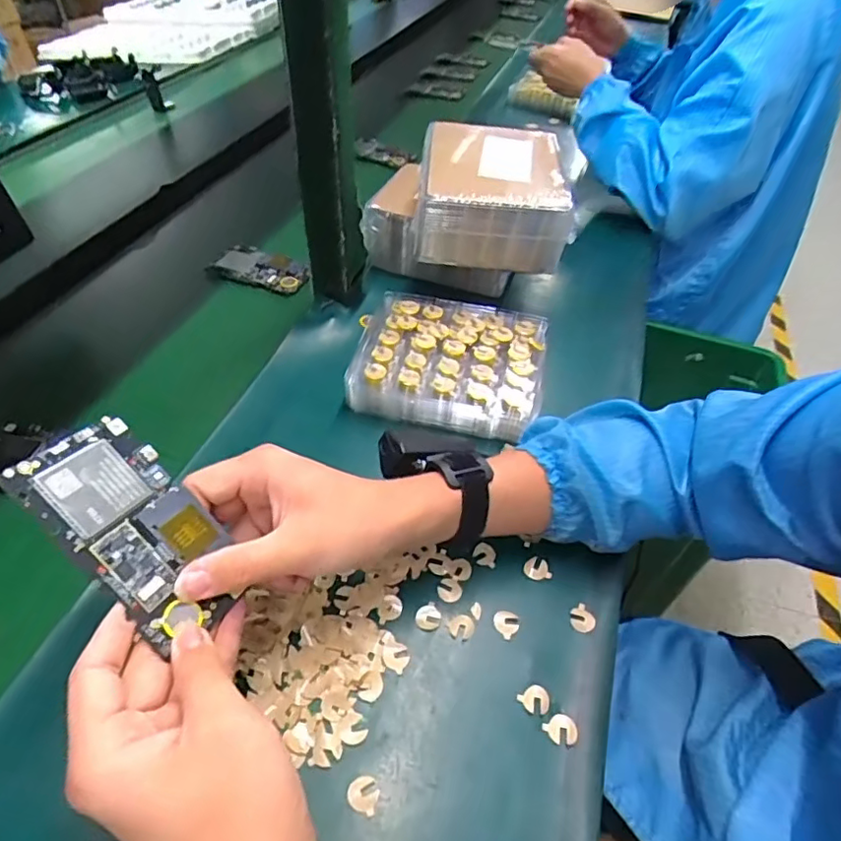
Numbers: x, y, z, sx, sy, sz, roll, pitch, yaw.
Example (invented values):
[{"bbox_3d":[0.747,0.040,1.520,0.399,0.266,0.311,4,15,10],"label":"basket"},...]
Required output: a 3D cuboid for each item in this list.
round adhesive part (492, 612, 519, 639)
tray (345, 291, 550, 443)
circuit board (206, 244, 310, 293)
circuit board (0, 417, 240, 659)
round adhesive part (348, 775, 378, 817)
[{"bbox_3d":[0.060,0.140,0.396,0.017,0.004,0.018,0,48,0],"label":"round adhesive part"},{"bbox_3d":[0.029,-0.057,0.552,0.177,0.041,0.149,8,48,8],"label":"tray"},{"bbox_3d":[-0.197,-0.187,0.698,0.125,0.011,0.060,22,63,19],"label":"circuit board"},{"bbox_3d":[-0.150,0.057,0.303,0.122,0.004,0.063,50,45,-6],"label":"circuit board"},{"bbox_3d":[-0.032,0.212,0.323,0.018,0.004,0.016,14,50,13],"label":"round adhesive part"}]

